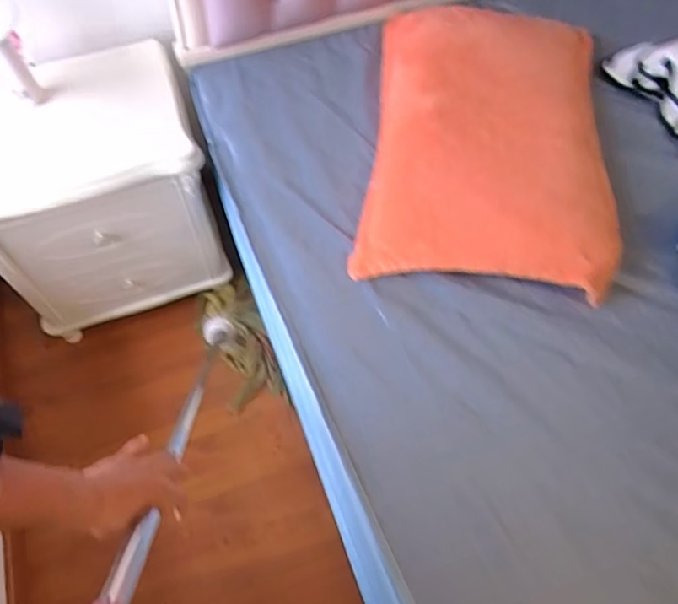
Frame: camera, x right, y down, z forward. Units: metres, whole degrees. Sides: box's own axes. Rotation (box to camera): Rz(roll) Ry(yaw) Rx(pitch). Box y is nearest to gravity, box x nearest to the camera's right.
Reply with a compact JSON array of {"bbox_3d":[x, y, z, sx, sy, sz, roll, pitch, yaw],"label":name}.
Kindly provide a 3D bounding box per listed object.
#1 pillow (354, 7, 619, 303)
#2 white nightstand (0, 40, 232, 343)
[{"bbox_3d":[0.280,-0.333,0.992,0.419,0.099,0.648,7,60,4],"label":"pillow"},{"bbox_3d":[-0.561,-0.246,1.206,0.497,0.458,0.384,-17,62,-10],"label":"white nightstand"}]

